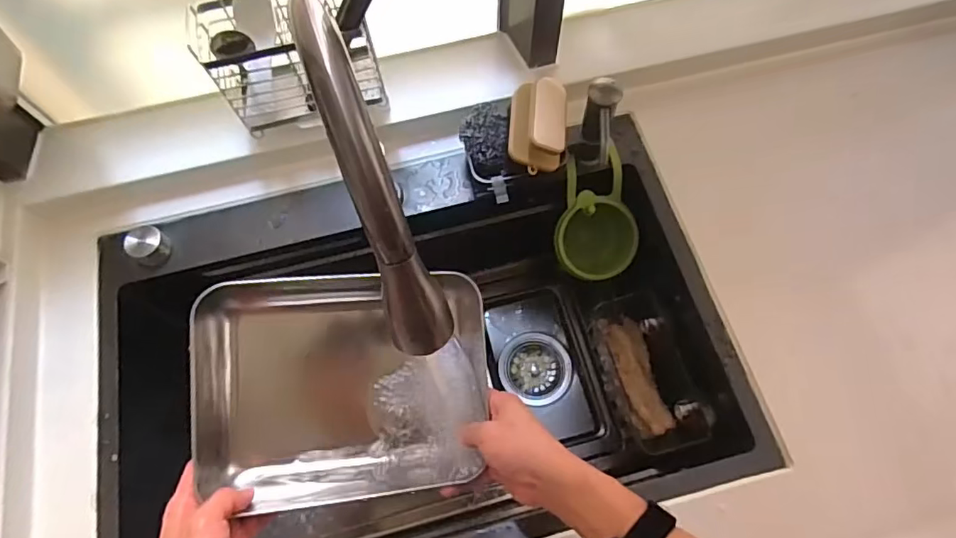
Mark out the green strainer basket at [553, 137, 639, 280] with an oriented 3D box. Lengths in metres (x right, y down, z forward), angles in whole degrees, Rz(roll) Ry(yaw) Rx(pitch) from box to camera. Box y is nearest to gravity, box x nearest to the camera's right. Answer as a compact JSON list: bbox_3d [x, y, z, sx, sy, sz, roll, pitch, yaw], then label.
[{"bbox_3d":[0.154,-0.071,0.702,0.104,0.058,0.176,3,105,-2],"label":"green strainer basket"}]

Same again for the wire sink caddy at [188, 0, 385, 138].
[{"bbox_3d":[-0.203,-0.235,0.586,0.167,0.130,0.089,-12,68,-4],"label":"wire sink caddy"}]

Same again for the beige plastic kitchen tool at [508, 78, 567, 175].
[{"bbox_3d":[0.066,-0.161,0.596,0.060,0.040,0.095,3,68,2],"label":"beige plastic kitchen tool"}]

